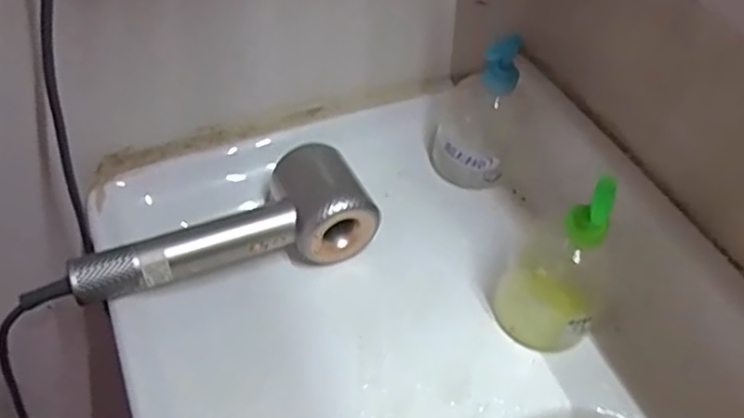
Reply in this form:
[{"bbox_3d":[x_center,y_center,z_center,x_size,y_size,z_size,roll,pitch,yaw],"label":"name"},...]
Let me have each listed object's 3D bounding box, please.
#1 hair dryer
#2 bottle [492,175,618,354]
[{"bbox_3d":[-0.122,0.025,0.545,0.245,0.068,0.087,-23,55,-21],"label":"hair dryer"},{"bbox_3d":[0.151,0.042,0.505,0.084,0.176,0.073,28,54,19],"label":"bottle"}]

